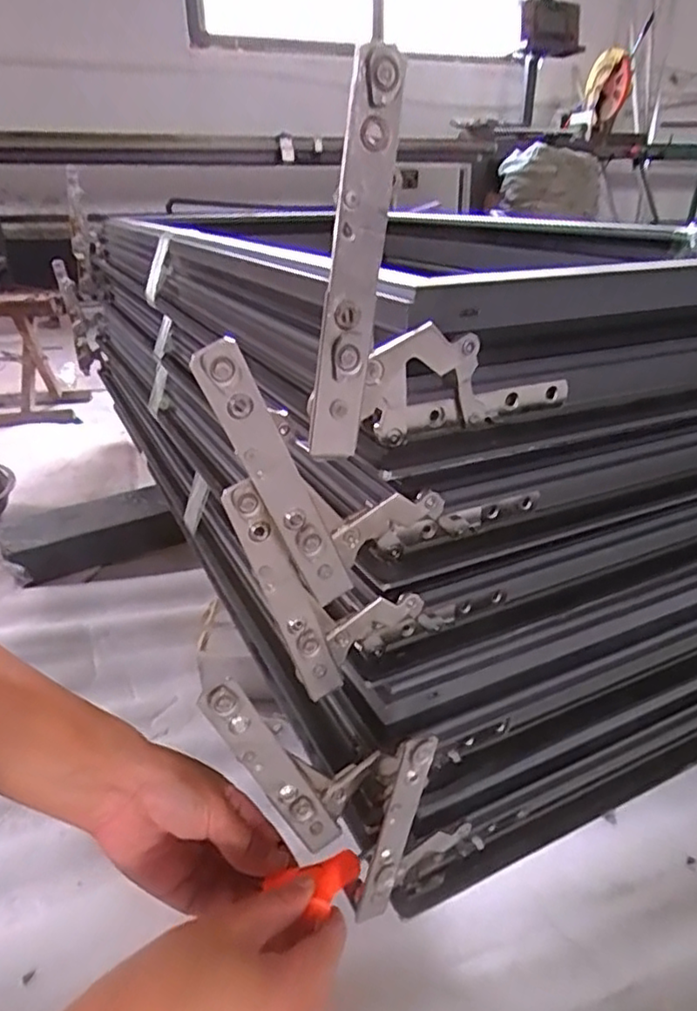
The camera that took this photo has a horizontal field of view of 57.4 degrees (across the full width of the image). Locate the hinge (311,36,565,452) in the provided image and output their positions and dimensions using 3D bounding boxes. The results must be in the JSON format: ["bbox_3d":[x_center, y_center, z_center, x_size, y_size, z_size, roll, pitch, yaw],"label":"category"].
[{"bbox_3d":[0.044,-0.097,0.265,0.136,0.137,0.018,-16,30,-29],"label":"hinge"}]

